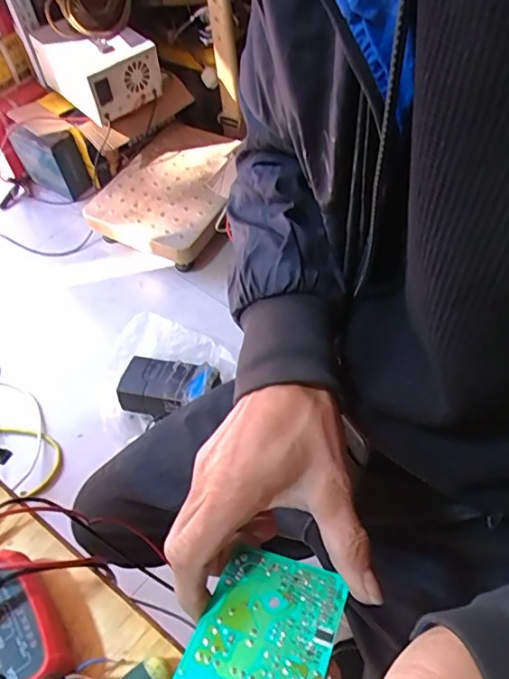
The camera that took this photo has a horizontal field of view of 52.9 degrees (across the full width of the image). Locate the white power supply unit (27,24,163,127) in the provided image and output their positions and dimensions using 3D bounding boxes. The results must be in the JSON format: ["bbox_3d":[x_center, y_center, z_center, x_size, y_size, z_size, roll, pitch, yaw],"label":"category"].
[{"bbox_3d":[-0.391,-0.681,1.265,0.198,0.136,0.274,-41,62,-21],"label":"white power supply unit"}]

